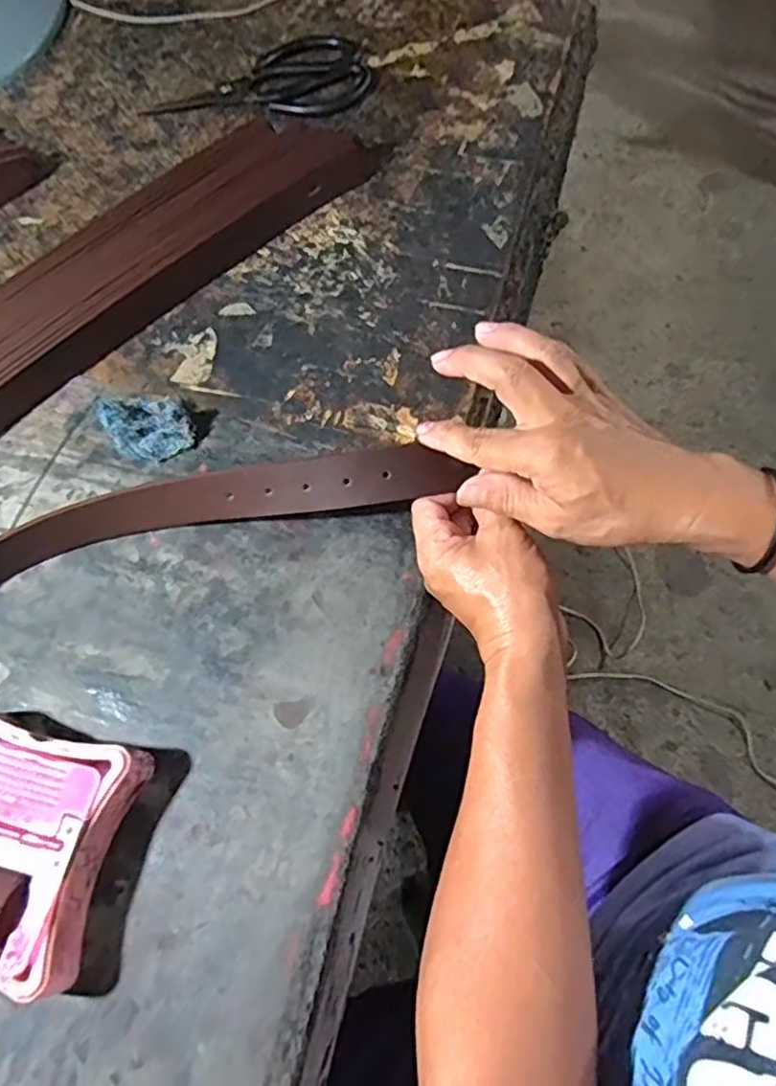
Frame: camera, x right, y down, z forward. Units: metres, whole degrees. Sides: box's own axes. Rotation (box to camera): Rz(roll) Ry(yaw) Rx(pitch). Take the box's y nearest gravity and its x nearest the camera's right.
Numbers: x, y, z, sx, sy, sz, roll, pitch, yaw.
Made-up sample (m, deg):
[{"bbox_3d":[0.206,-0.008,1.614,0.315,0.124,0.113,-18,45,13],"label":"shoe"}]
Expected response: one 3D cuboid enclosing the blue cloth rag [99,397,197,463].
[{"bbox_3d":[-0.168,-0.084,0.464,0.054,0.025,0.054,-28,69,-12],"label":"blue cloth rag"}]

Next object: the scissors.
[{"bbox_3d":[-0.120,-0.437,0.625,0.204,0.021,0.091,-5,66,-3],"label":"scissors"}]

